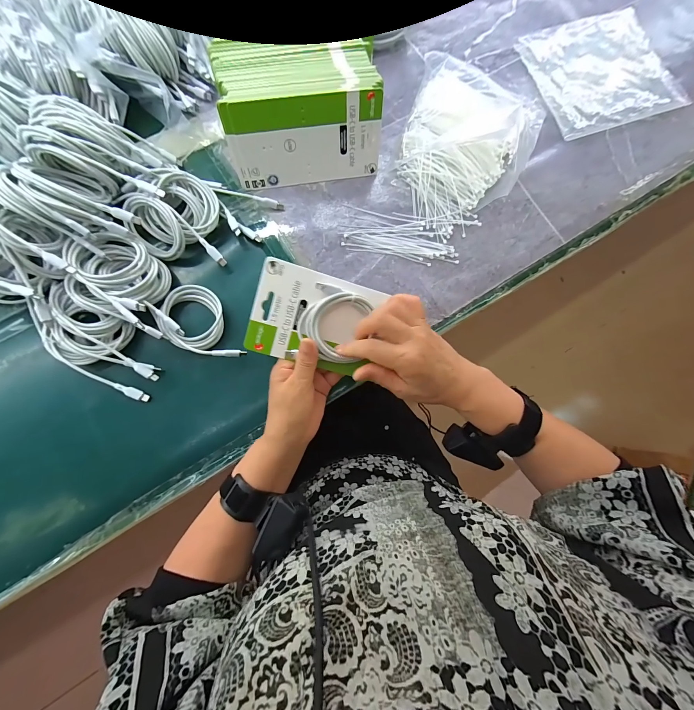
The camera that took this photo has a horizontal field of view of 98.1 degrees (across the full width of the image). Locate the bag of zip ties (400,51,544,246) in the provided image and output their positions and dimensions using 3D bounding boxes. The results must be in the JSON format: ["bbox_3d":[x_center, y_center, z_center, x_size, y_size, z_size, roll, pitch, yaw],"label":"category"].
[{"bbox_3d":[0.174,-0.301,0.425,0.186,0.040,0.274,20,81,0],"label":"bag of zip ties"}]

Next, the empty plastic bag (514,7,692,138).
[{"bbox_3d":[0.405,-0.448,0.476,0.230,0.012,0.192,-19,83,-6],"label":"empty plastic bag"}]

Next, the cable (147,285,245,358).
[{"bbox_3d":[-0.183,-0.036,0.371,0.074,0.028,0.119,-41,86,-8],"label":"cable"}]

